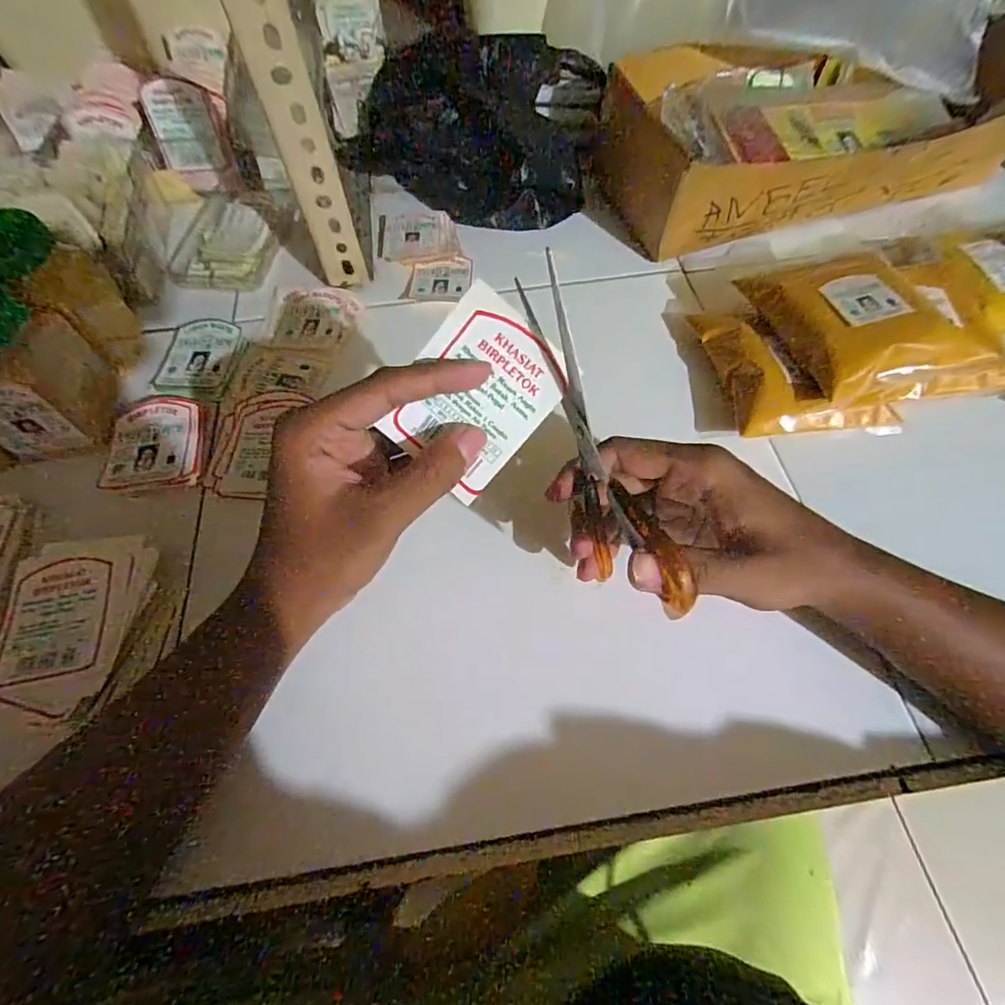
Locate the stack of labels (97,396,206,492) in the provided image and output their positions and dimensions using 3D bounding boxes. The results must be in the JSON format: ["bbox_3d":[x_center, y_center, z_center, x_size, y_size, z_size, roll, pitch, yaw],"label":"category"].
[{"bbox_3d":[-0.245,-0.041,0.352,0.066,0.009,0.075,-9,61,-4],"label":"stack of labels"}]

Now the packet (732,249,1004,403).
[{"bbox_3d":[0.243,-0.124,0.343,0.109,0.038,0.152,-3,61,-1],"label":"packet"}]

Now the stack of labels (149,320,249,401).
[{"bbox_3d":[-0.240,-0.115,0.402,0.063,0.009,0.083,5,61,4],"label":"stack of labels"}]

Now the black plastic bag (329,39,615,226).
[{"bbox_3d":[-0.032,-0.362,0.478,0.244,0.099,0.124,32,66,17],"label":"black plastic bag"}]

